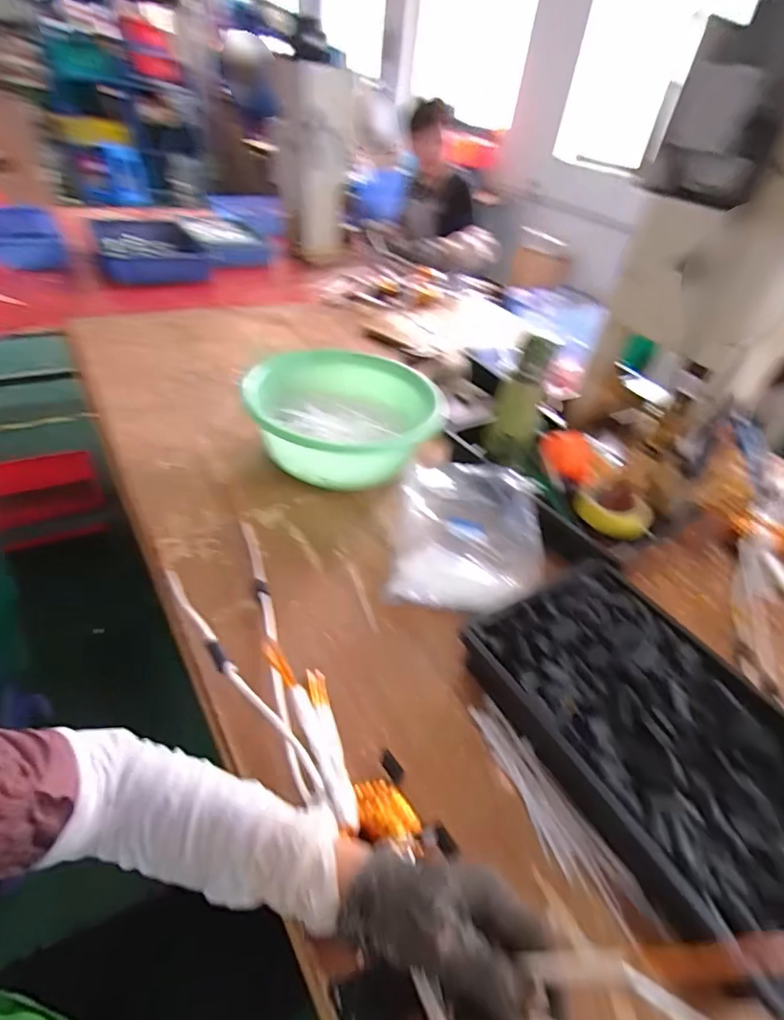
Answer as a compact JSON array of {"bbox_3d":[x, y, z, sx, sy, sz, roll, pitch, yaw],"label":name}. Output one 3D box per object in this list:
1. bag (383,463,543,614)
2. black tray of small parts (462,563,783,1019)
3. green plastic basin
[{"bbox_3d":[0.107,0.032,0.692,0.203,0.069,0.230,8,39,1],"label":"bag"},{"bbox_3d":[0.265,0.226,0.509,0.254,0.075,0.349,-18,46,-28],"label":"black tray of small parts"},{"bbox_3d":[-0.068,-0.152,0.826,0.302,0.137,0.299,5,39,-4],"label":"green plastic basin"}]

